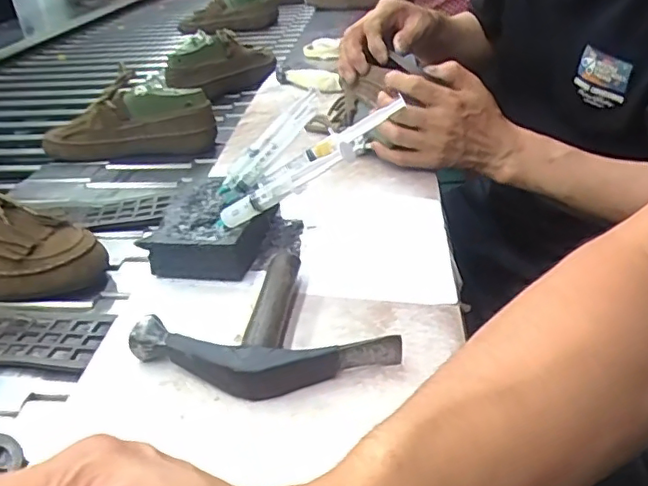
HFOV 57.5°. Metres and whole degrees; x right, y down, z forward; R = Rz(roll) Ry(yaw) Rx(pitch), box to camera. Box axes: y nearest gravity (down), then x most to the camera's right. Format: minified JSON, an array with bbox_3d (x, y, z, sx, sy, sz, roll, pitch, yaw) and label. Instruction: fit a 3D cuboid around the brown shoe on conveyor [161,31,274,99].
[{"bbox_3d":[-0.194,-0.345,1.119,0.094,0.110,0.227,11,31,21],"label":"brown shoe on conveyor"}]

